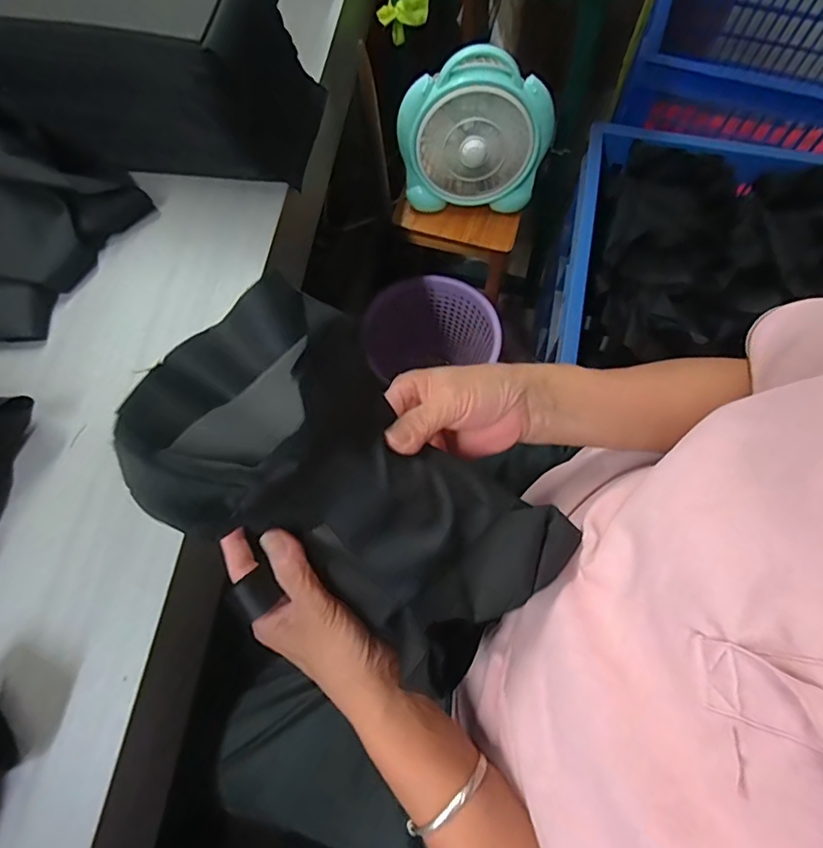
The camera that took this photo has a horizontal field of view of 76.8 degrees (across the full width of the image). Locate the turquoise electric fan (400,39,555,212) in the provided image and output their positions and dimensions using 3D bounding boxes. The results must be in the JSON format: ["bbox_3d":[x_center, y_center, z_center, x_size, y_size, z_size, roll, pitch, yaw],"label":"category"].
[{"bbox_3d":[0.099,-0.459,0.844,0.232,0.235,0.096,16,70,6],"label":"turquoise electric fan"}]

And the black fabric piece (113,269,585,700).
[{"bbox_3d":[-0.037,0.038,0.305,0.243,0.123,0.132,34,73,12],"label":"black fabric piece"}]

